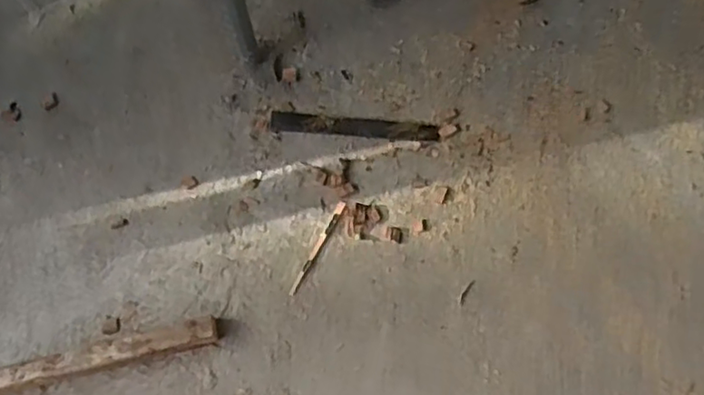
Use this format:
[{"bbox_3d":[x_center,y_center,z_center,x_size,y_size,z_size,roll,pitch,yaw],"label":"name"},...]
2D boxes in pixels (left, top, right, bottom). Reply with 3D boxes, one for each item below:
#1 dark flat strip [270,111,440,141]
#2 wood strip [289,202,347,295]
[{"bbox_3d":[0.005,-0.165,1.534,0.392,0.021,0.050,5,66,4],"label":"dark flat strip"},{"bbox_3d":[-0.073,0.107,1.412,0.017,0.007,0.232,25,68,12],"label":"wood strip"}]

